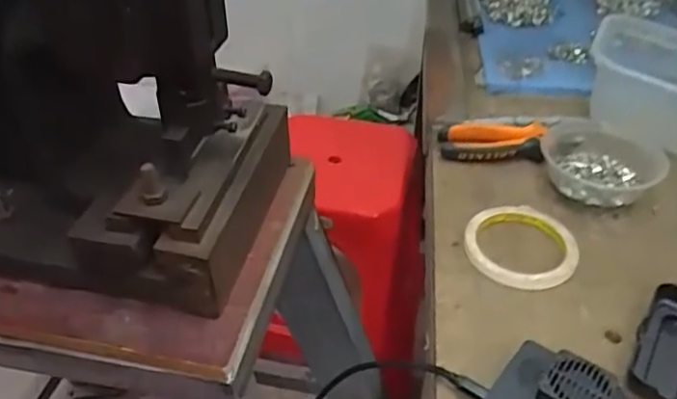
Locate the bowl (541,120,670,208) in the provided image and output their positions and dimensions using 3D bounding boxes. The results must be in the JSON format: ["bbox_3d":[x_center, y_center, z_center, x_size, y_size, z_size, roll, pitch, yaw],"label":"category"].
[{"bbox_3d":[0.264,-0.037,0.603,0.110,0.049,0.102,-1,39,1],"label":"bowl"}]

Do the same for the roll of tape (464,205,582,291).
[{"bbox_3d":[0.164,0.038,0.539,0.098,0.017,0.106,-1,39,1],"label":"roll of tape"}]

